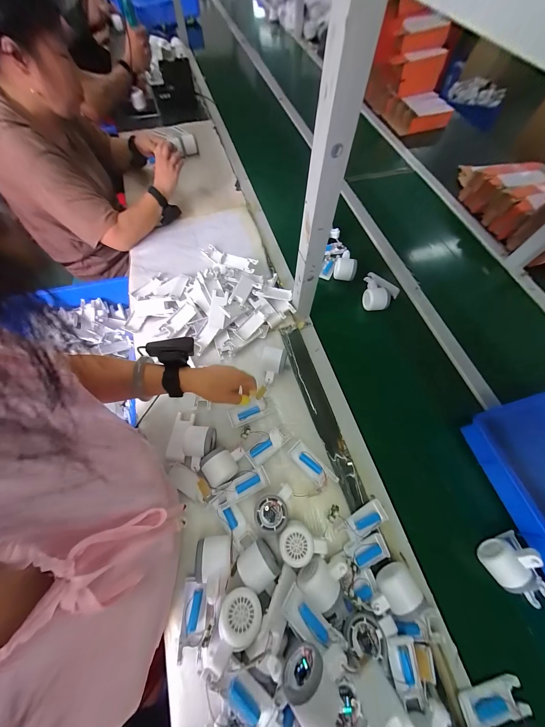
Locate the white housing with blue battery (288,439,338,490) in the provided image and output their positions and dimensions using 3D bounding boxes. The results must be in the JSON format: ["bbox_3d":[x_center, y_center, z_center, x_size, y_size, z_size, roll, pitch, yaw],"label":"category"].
[{"bbox_3d":[0.079,0.206,0.490,0.038,0.017,0.103,-41,73,-17],"label":"white housing with blue battery"}]

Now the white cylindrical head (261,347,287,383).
[{"bbox_3d":[0.000,0.007,0.565,0.055,0.052,0.079,9,66,3],"label":"white cylindrical head"}]

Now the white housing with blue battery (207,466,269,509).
[{"bbox_3d":[-0.064,0.239,0.463,0.111,0.021,0.045,-24,68,-11],"label":"white housing with blue battery"}]

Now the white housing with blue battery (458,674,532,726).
[{"bbox_3d":[0.336,0.514,0.364,0.101,0.013,0.043,-8,66,-5],"label":"white housing with blue battery"}]

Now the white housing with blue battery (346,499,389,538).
[{"bbox_3d":[0.178,0.293,0.455,0.078,0.014,0.038,-25,69,-12],"label":"white housing with blue battery"}]

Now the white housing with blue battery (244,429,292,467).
[{"bbox_3d":[-0.009,0.174,0.510,0.095,0.018,0.038,-37,71,-16],"label":"white housing with blue battery"}]

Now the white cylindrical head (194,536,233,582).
[{"bbox_3d":[-0.097,0.323,0.406,0.056,0.048,0.053,-5,66,-3],"label":"white cylindrical head"}]

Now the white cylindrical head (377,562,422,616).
[{"bbox_3d":[0.208,0.370,0.399,0.055,0.043,0.046,-26,69,-12],"label":"white cylindrical head"}]

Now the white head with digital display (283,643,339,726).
[{"bbox_3d":[0.048,0.417,0.316,0.054,0.067,0.058,-23,68,-11],"label":"white head with digital display"}]

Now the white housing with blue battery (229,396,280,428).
[{"bbox_3d":[-0.042,0.104,0.527,0.102,0.018,0.041,-17,67,-11],"label":"white housing with blue battery"}]

